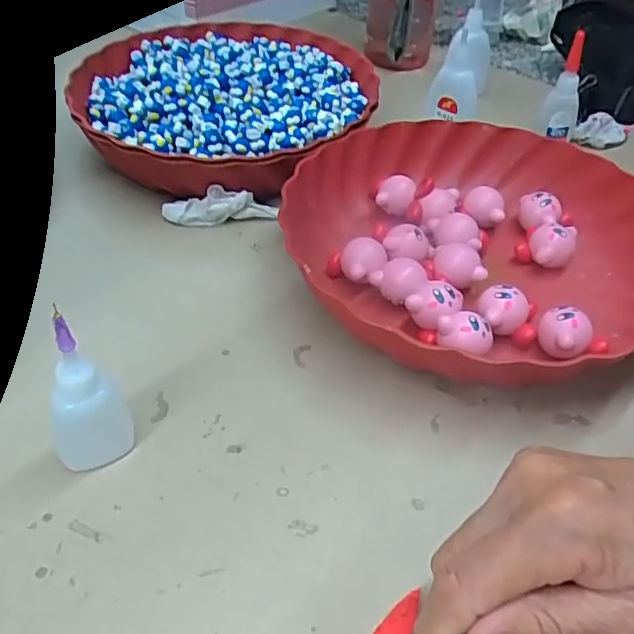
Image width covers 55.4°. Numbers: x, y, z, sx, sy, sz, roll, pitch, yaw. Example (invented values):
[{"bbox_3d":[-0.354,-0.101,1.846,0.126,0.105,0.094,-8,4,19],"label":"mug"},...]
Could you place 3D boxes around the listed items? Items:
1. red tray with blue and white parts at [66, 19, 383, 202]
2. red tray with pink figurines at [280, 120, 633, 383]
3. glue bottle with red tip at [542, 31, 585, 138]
[{"bbox_3d":[-0.070,-0.173,0.502,0.233,0.065,0.241,-15,45,-17],"label":"red tray with blue and white parts"},{"bbox_3d":[0.102,-0.051,0.390,0.239,0.048,0.234,-15,45,-16],"label":"red tray with pink figurines"},{"bbox_3d":[0.207,-0.185,0.502,0.025,0.094,0.025,24,47,23],"label":"glue bottle with red tip"}]

